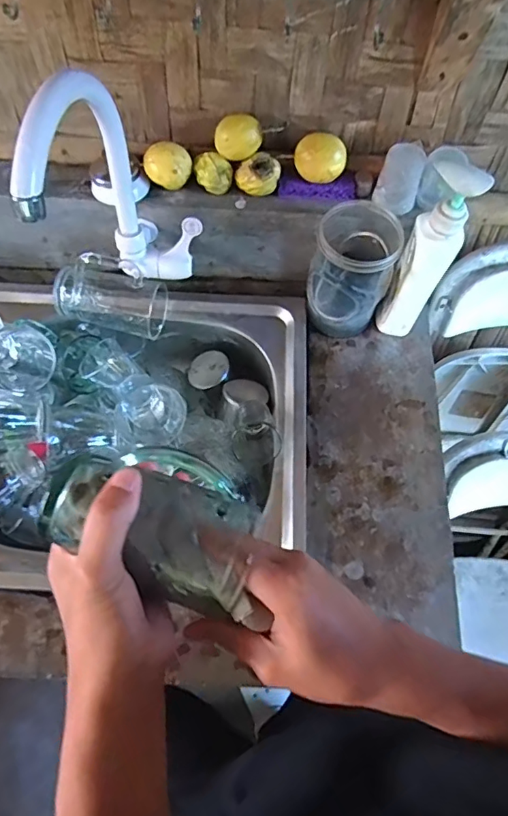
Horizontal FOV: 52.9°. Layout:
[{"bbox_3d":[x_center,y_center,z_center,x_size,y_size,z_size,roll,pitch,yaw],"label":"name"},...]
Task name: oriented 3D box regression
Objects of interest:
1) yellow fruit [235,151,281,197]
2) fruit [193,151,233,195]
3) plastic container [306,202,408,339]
[{"bbox_3d":[0.005,-0.289,0.633,0.053,0.033,0.040,4,65,-1],"label":"yellow fruit"},{"bbox_3d":[-0.050,-0.291,0.633,0.046,0.034,0.034,-1,65,-3],"label":"fruit"},{"bbox_3d":[0.121,-0.170,0.648,0.096,0.148,0.091,1,65,-2],"label":"plastic container"}]

